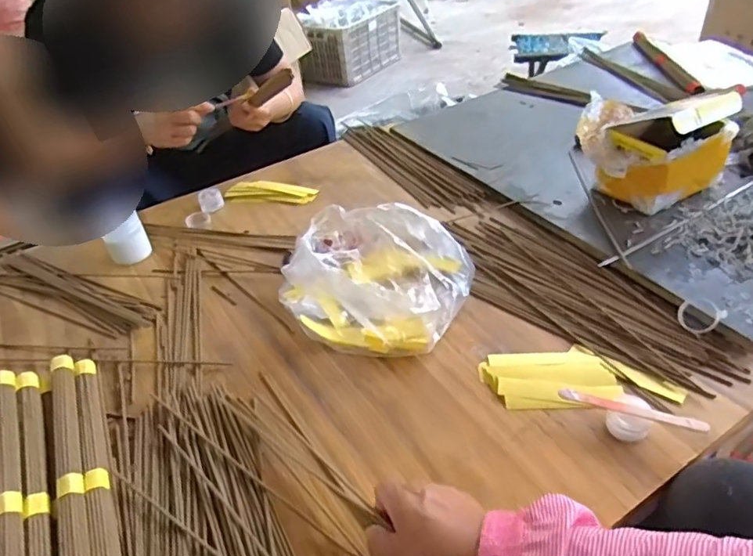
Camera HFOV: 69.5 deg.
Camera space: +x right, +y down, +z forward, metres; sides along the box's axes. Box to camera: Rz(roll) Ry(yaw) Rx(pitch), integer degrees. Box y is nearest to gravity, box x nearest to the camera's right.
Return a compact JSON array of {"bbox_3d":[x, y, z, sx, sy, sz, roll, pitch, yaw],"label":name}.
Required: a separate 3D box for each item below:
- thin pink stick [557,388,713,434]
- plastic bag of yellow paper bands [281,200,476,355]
[{"bbox_3d":[0.228,0.118,0.487,0.120,0.010,0.011,11,42,21],"label":"thin pink stick"},{"bbox_3d":[-0.006,-0.015,0.640,0.207,0.090,0.185,15,44,24],"label":"plastic bag of yellow paper bands"}]

